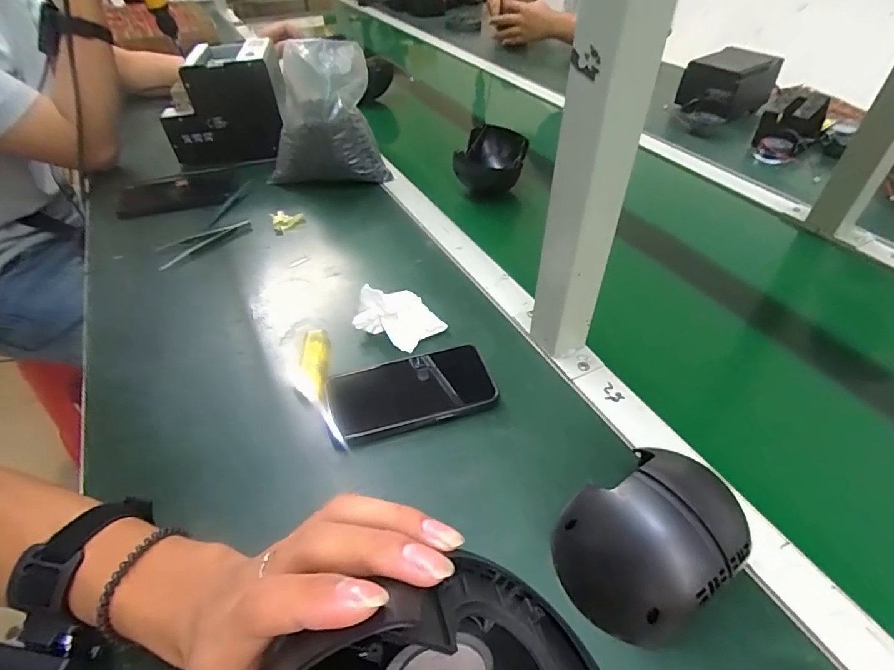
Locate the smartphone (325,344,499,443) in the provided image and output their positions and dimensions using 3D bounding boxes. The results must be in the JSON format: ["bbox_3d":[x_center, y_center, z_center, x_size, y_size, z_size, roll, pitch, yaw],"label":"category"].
[{"bbox_3d":[-0.032,0.050,0.426,0.141,0.014,0.078,-11,45,-11],"label":"smartphone"}]

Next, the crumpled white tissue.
[{"bbox_3d":[-0.049,-0.019,0.477,0.078,0.047,0.061,-26,50,-24],"label":"crumpled white tissue"}]

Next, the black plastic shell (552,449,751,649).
[{"bbox_3d":[0.129,0.129,0.305,0.111,0.066,0.087,-26,50,-24],"label":"black plastic shell"}]

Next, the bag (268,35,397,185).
[{"bbox_3d":[-0.174,-0.319,0.695,0.175,0.170,0.111,7,44,8],"label":"bag"}]

